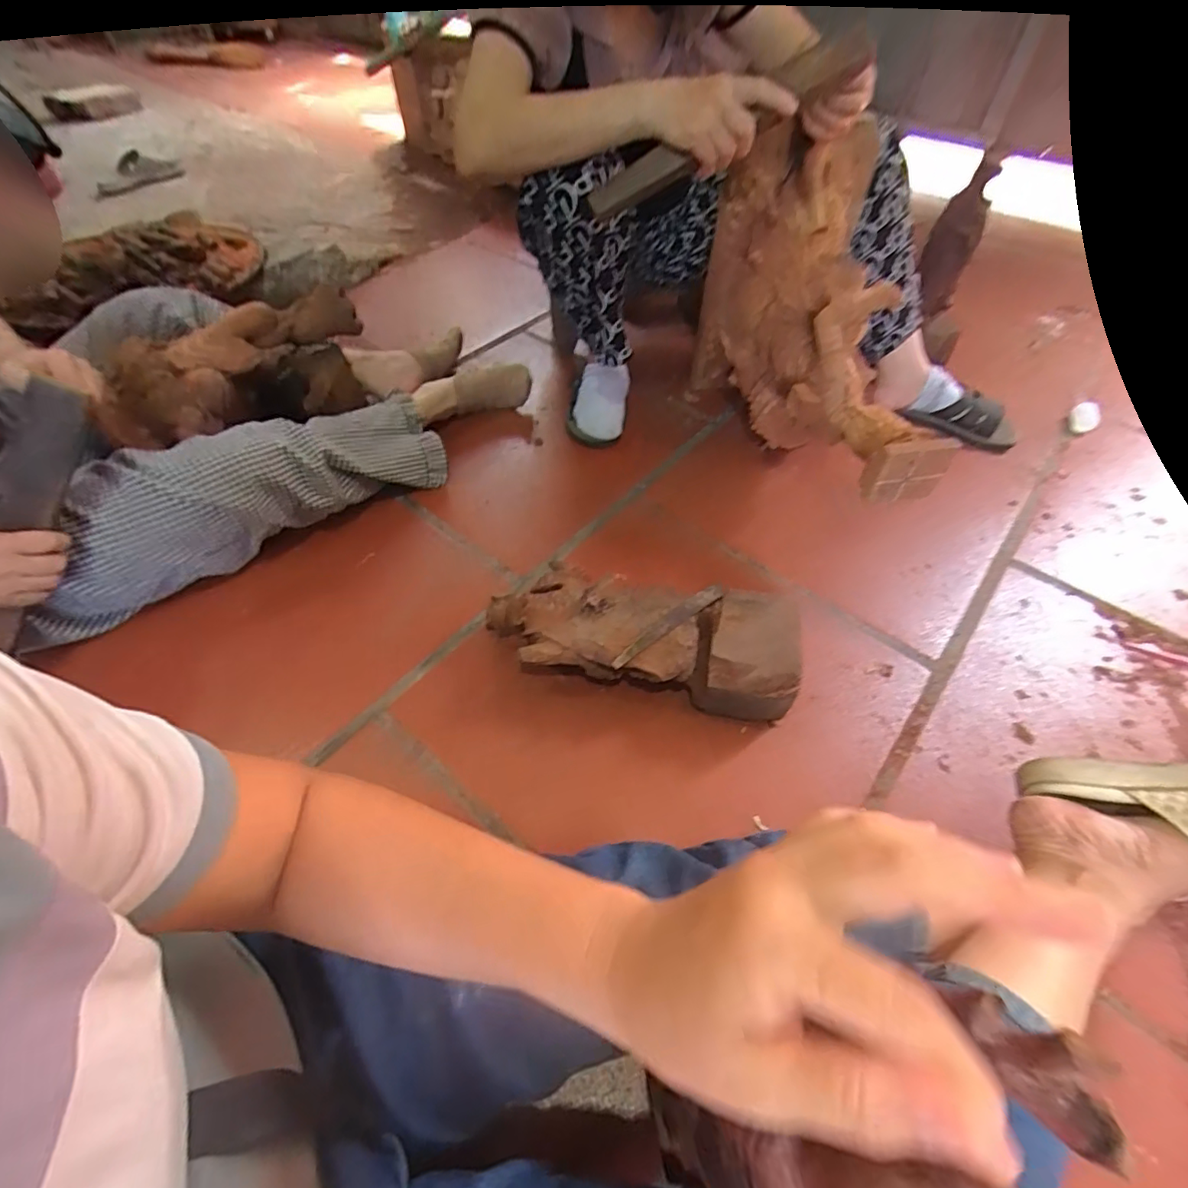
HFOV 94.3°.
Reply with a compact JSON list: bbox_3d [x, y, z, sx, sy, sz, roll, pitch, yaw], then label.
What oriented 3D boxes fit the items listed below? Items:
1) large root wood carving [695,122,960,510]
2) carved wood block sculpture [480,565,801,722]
[{"bbox_3d":[0.311,-0.343,0.801,0.208,0.406,0.499,-2,53,-1],"label":"large root wood carving"},{"bbox_3d":[0.052,0.063,0.692,0.375,0.104,0.141,10,53,7],"label":"carved wood block sculpture"}]

